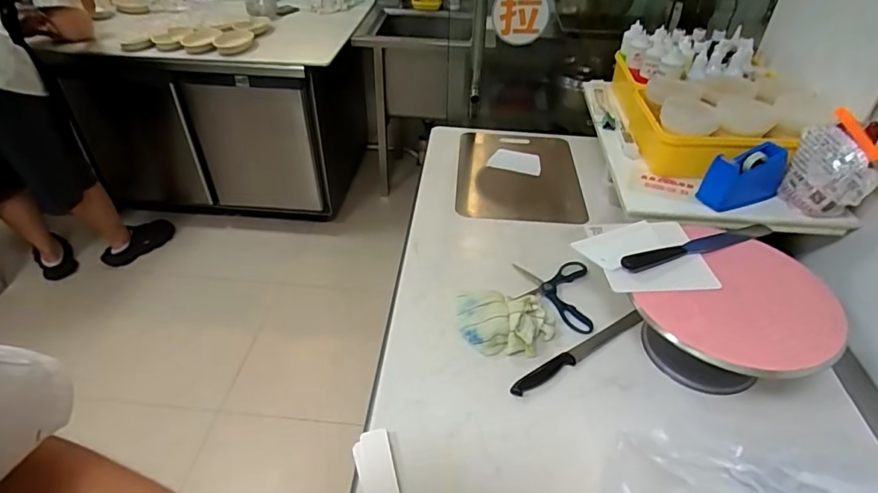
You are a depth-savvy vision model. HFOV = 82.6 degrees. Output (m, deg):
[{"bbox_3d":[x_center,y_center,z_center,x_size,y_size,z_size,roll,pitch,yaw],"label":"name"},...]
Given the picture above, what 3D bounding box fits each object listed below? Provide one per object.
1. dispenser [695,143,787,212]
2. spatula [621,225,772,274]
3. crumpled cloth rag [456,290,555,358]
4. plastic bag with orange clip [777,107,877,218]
[{"bbox_3d":[0.539,-0.121,0.881,0.136,0.093,0.060,-16,43,-19],"label":"dispenser"},{"bbox_3d":[0.427,-0.007,0.804,0.310,0.016,0.034,-15,43,-17],"label":"spatula"},{"bbox_3d":[0.114,0.127,0.844,0.162,0.042,0.120,-3,41,-4],"label":"crumpled cloth rag"},{"bbox_3d":[0.668,-0.137,0.846,0.122,0.133,0.109,29,48,29],"label":"plastic bag with orange clip"}]

